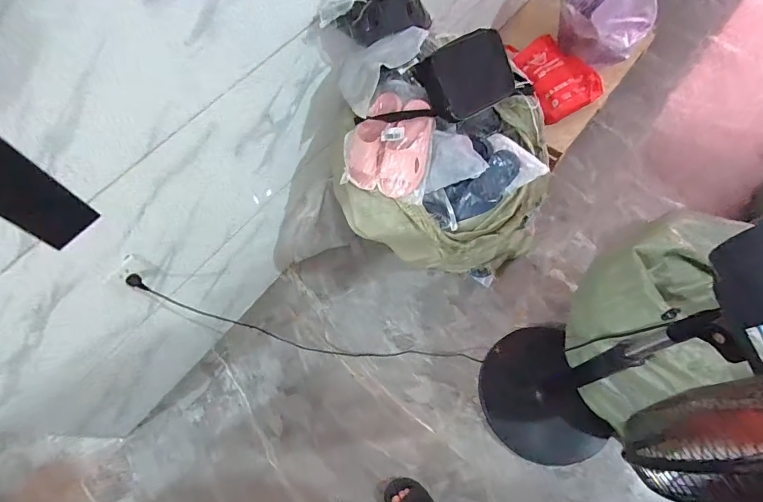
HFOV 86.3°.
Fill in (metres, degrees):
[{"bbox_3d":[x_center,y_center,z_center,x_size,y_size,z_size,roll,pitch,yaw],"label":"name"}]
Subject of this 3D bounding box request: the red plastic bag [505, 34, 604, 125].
[{"bbox_3d":[0.692,-0.746,1.686,0.303,0.097,0.398,-30,66,-11],"label":"red plastic bag"}]

